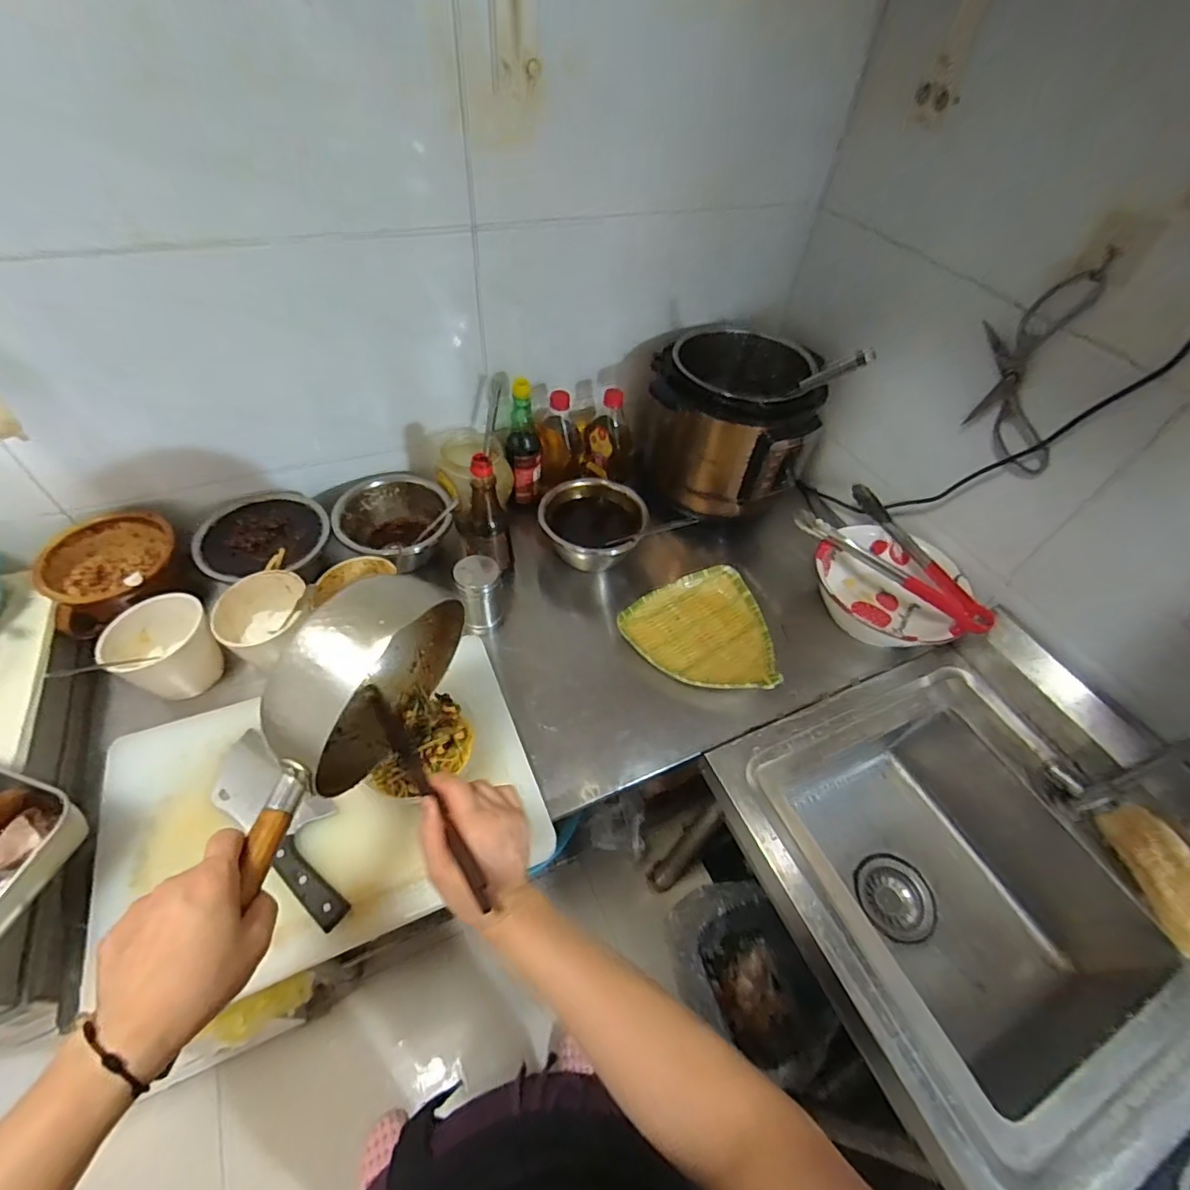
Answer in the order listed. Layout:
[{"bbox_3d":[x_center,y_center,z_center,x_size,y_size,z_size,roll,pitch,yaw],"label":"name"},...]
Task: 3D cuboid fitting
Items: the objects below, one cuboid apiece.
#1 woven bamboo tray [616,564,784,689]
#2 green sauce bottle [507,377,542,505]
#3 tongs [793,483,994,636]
[{"bbox_3d":[0.176,0.060,0.814,0.232,0.058,0.215,39,57,24],"label":"woven bamboo tray"},{"bbox_3d":[-0.118,-0.252,0.897,0.057,0.209,0.053,-1,51,-7],"label":"green sauce bottle"},{"bbox_3d":[0.476,-0.057,0.853,0.132,0.045,0.312,-24,57,-24],"label":"tongs"}]

